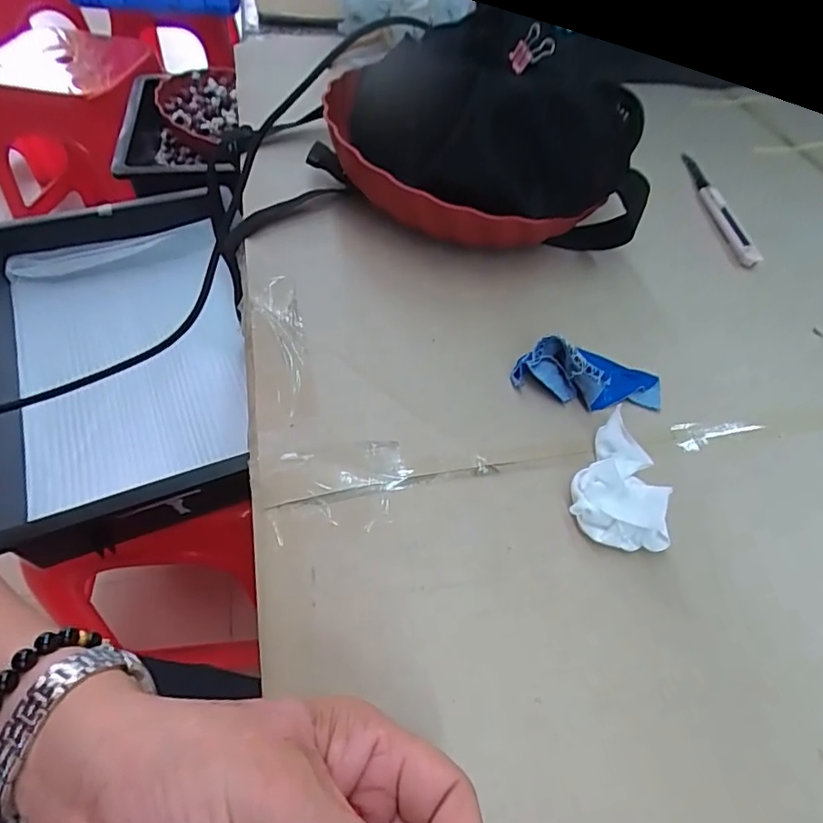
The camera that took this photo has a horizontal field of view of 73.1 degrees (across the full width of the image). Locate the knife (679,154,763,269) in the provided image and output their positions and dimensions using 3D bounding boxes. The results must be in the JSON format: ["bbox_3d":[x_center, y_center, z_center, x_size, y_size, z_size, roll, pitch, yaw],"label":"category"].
[{"bbox_3d":[0.274,-0.189,0.502,0.022,0.010,0.177,2,53,-2],"label":"knife"}]

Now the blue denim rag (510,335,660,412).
[{"bbox_3d":[0.112,-0.024,0.338,0.094,0.032,0.036,5,53,0],"label":"blue denim rag"}]

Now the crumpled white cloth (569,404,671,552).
[{"bbox_3d":[0.115,0.036,0.289,0.050,0.035,0.069,27,56,15],"label":"crumpled white cloth"}]

